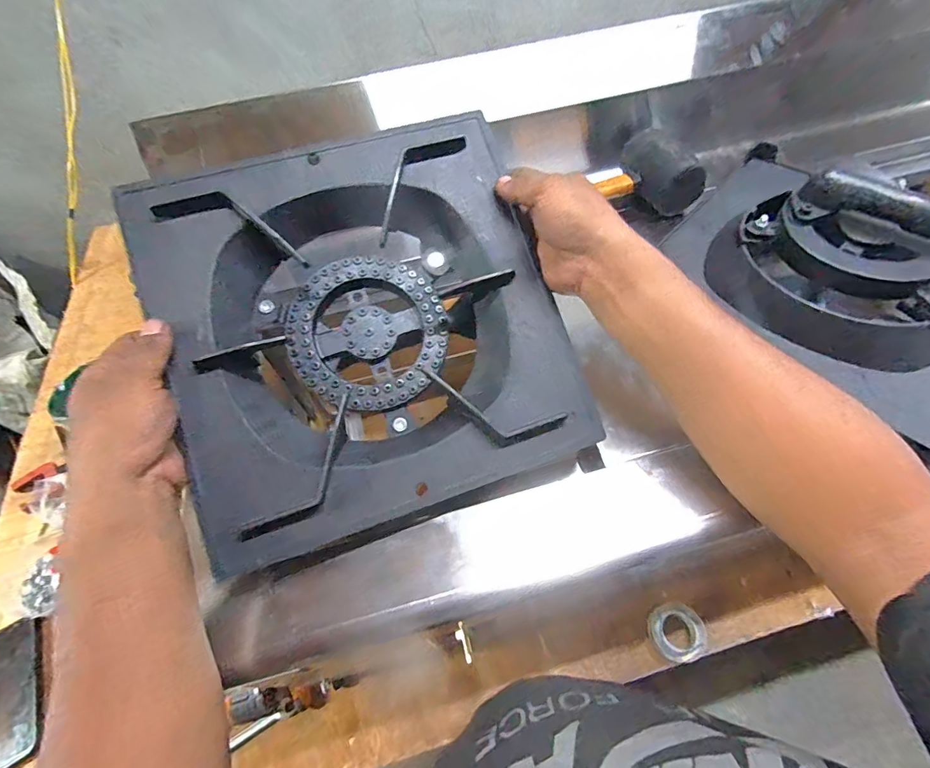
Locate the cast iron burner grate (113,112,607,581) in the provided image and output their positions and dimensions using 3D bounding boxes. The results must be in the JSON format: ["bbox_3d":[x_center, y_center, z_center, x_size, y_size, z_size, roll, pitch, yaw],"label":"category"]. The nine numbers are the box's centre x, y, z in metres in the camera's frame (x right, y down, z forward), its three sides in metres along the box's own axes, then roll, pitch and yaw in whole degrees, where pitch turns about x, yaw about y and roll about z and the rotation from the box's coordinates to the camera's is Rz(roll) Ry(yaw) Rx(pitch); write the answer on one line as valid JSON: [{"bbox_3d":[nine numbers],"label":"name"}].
[{"bbox_3d":[-0.077,-0.047,0.354,0.291,0.051,0.298,-19,84,-11],"label":"cast iron burner grate"}]

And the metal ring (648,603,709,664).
[{"bbox_3d":[0.259,0.298,0.535,0.064,0.020,0.061,-2,56,3],"label":"metal ring"}]

